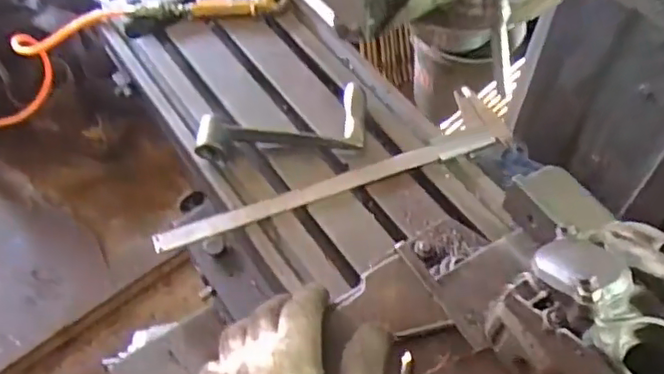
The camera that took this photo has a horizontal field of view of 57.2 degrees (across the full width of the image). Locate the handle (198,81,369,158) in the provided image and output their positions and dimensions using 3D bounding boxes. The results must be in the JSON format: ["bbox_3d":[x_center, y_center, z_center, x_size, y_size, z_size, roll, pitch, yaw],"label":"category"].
[{"bbox_3d":[-0.053,-0.070,0.674,0.183,0.037,0.084,-2,57,-2],"label":"handle"}]

